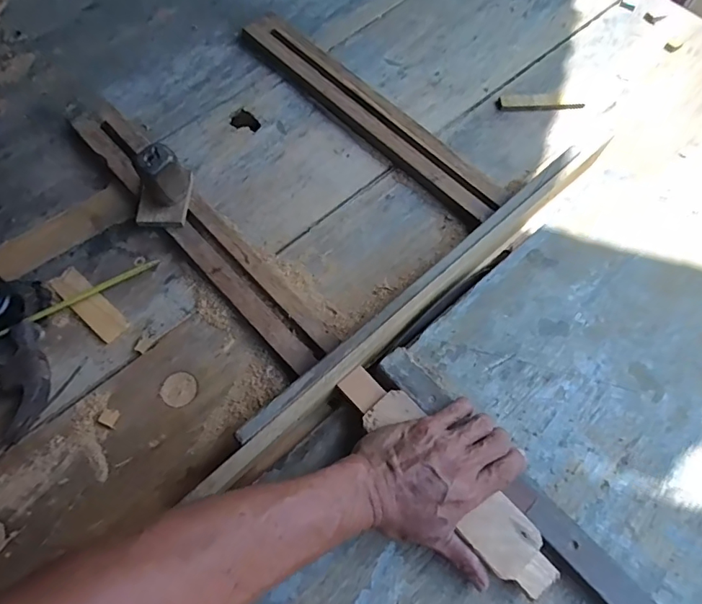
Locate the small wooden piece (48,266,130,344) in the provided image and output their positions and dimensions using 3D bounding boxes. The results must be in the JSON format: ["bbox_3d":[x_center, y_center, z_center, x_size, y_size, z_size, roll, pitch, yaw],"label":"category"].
[{"bbox_3d":[-0.274,0.001,0.499,0.100,0.005,0.029,39,68,16],"label":"small wooden piece"}]

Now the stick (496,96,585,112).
[{"bbox_3d":[0.256,-0.267,0.645,0.117,0.009,0.021,0,64,-2],"label":"stick"}]

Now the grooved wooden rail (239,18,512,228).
[{"bbox_3d":[0.018,-0.248,0.617,0.065,0.027,0.424,-40,72,-20],"label":"grooved wooden rail"}]

